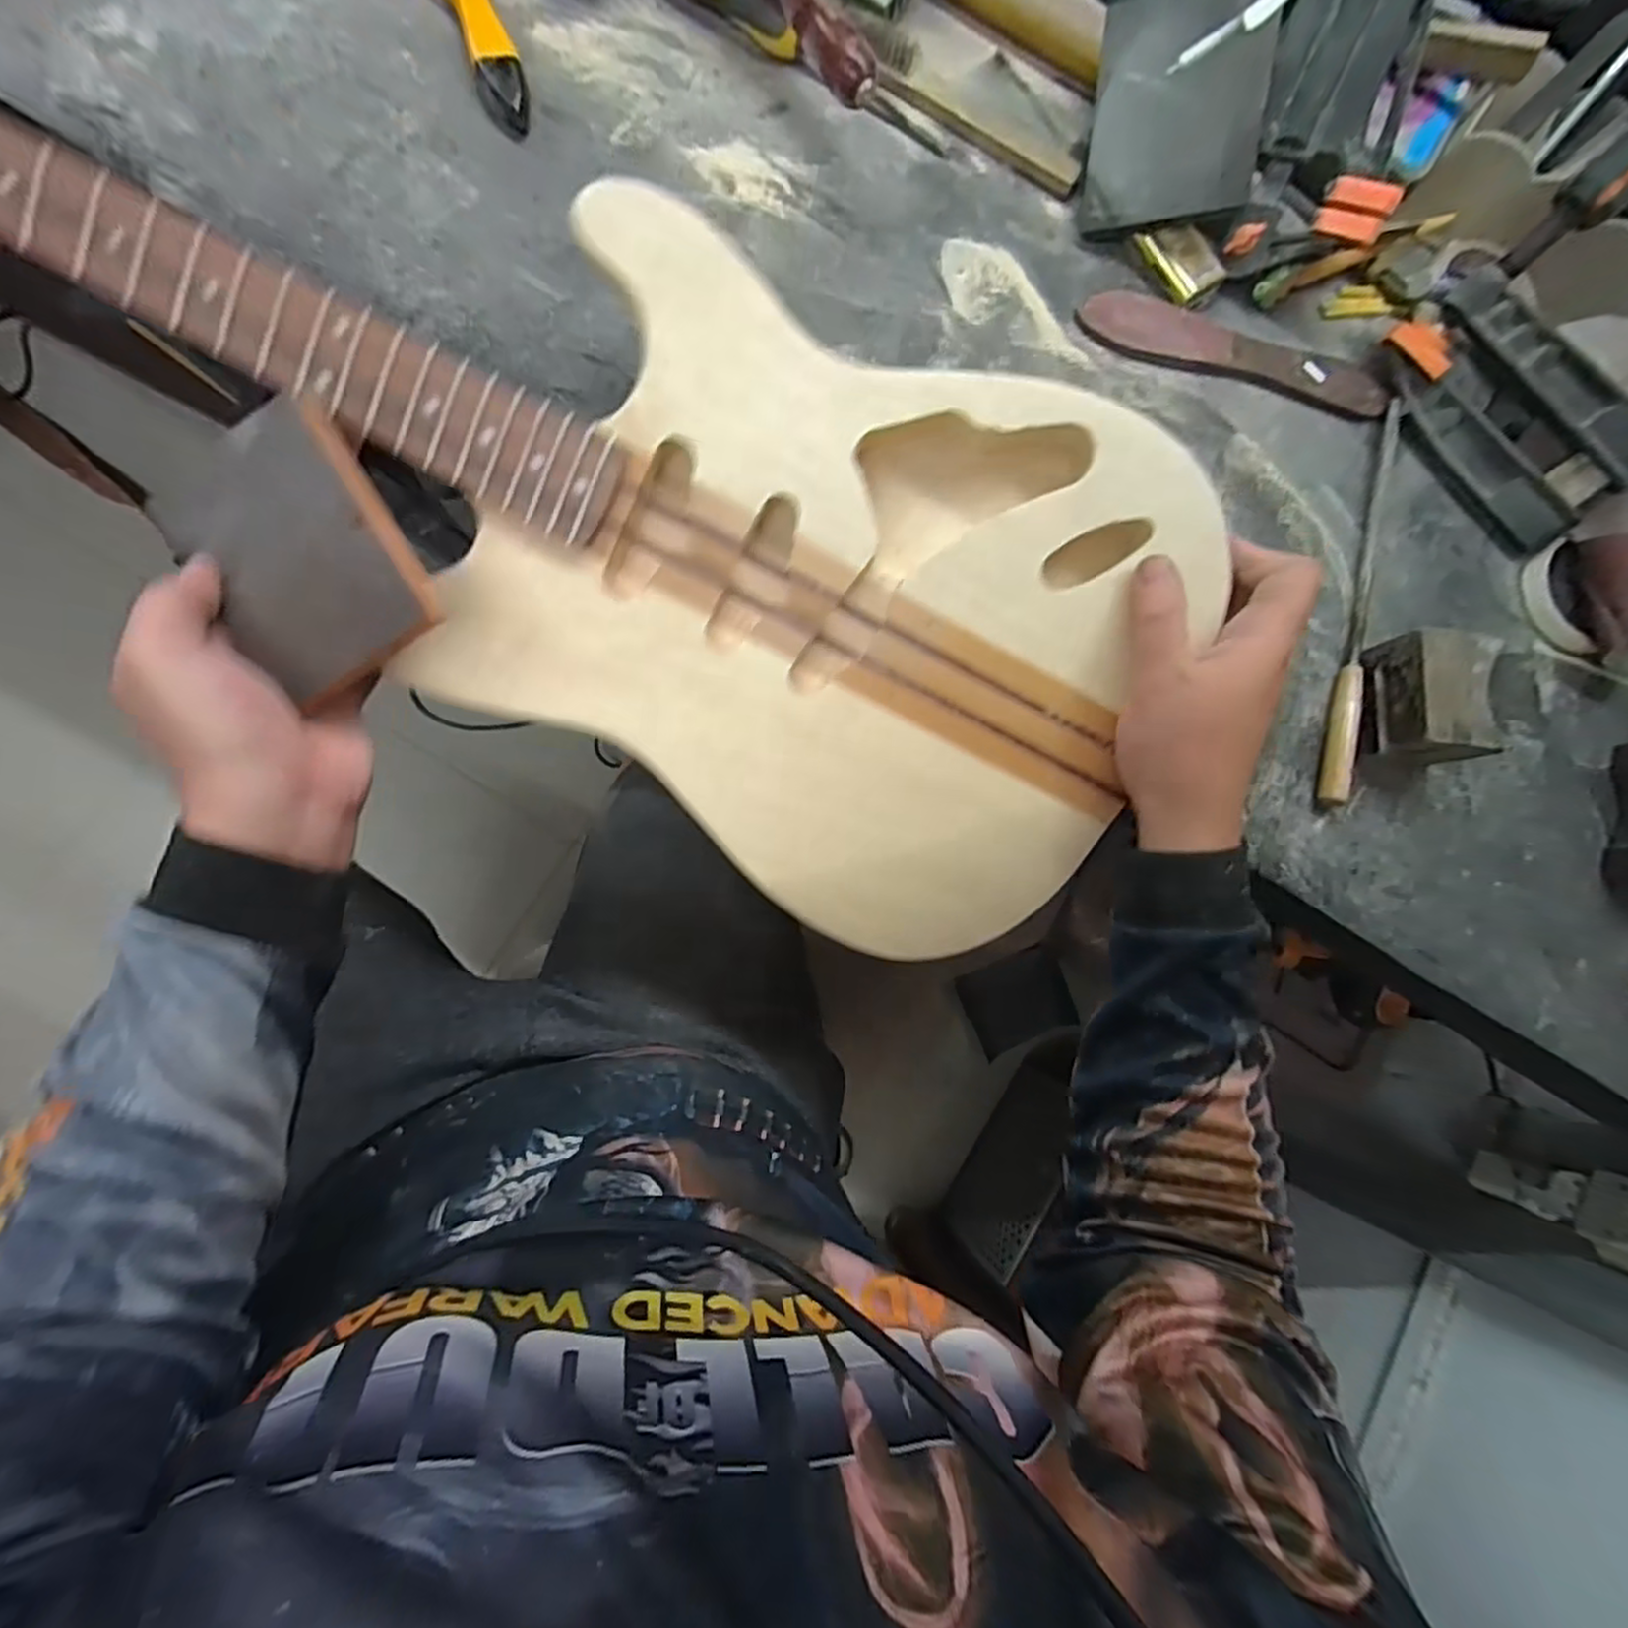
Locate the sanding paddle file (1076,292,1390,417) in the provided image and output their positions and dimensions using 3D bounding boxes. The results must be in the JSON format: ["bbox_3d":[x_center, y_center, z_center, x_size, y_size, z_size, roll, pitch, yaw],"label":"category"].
[{"bbox_3d":[0.288,-0.312,0.469,0.217,0.011,0.039,15,77,-4],"label":"sanding paddle file"}]

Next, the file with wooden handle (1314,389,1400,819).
[{"bbox_3d":[0.362,-0.145,0.449,0.018,0.022,0.286,15,81,-6],"label":"file with wooden handle"}]

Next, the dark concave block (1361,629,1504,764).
[{"bbox_3d":[0.376,-0.071,0.428,0.050,0.056,0.075,5,82,-7],"label":"dark concave block"}]

